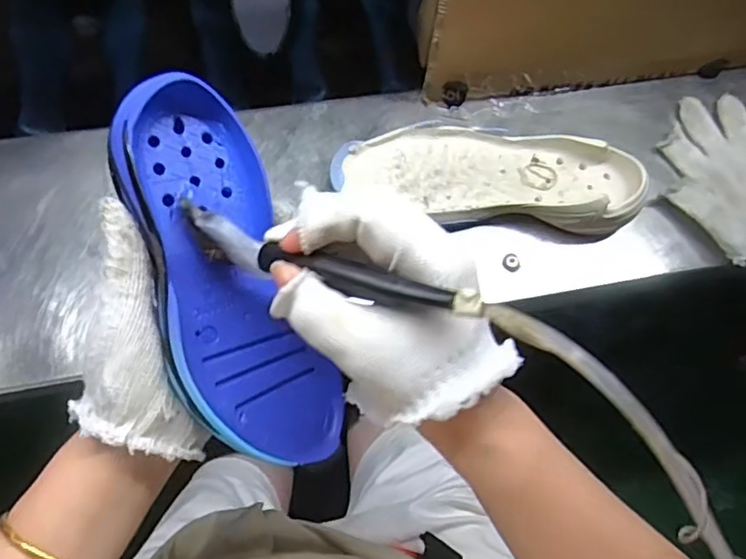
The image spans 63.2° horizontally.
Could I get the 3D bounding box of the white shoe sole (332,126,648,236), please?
[{"bbox_3d":[0.103,-0.095,0.560,0.276,0.037,0.104,0,69,-3],"label":"white shoe sole"}]

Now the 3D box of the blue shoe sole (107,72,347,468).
[{"bbox_3d":[-0.079,0.002,0.325,0.075,0.033,0.207,-22,95,-29],"label":"blue shoe sole"}]

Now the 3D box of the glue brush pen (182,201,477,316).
[{"bbox_3d":[-0.027,-0.007,0.282,0.166,0.026,0.017,16,68,24],"label":"glue brush pen"}]

